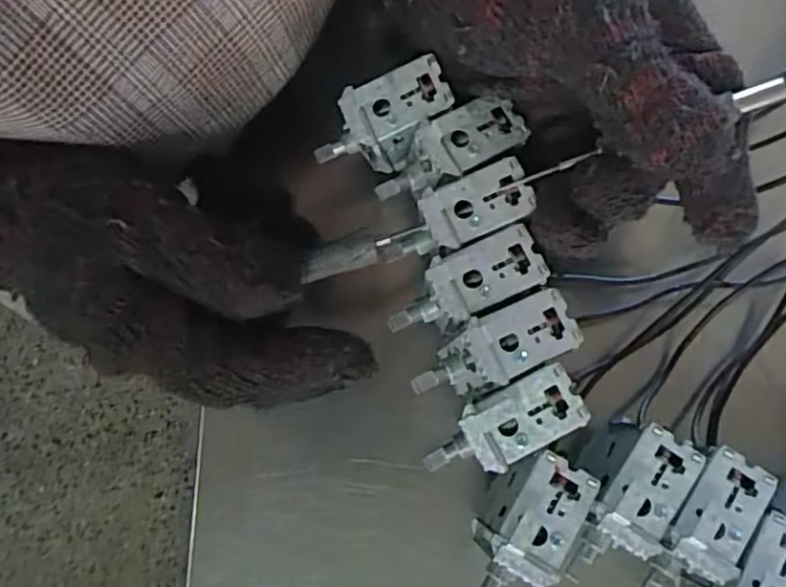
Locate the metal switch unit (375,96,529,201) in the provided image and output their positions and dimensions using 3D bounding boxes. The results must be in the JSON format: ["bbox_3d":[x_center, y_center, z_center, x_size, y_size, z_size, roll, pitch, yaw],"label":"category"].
[{"bbox_3d":[0.020,-0.051,0.238,0.055,0.020,0.021,-31,80,-8],"label":"metal switch unit"}]

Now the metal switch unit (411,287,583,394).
[{"bbox_3d":[0.034,0.018,0.223,0.056,0.018,0.022,-25,79,-7],"label":"metal switch unit"}]

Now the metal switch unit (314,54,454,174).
[{"bbox_3d":[-0.004,-0.063,0.249,0.048,0.028,0.025,-23,79,-6],"label":"metal switch unit"}]

